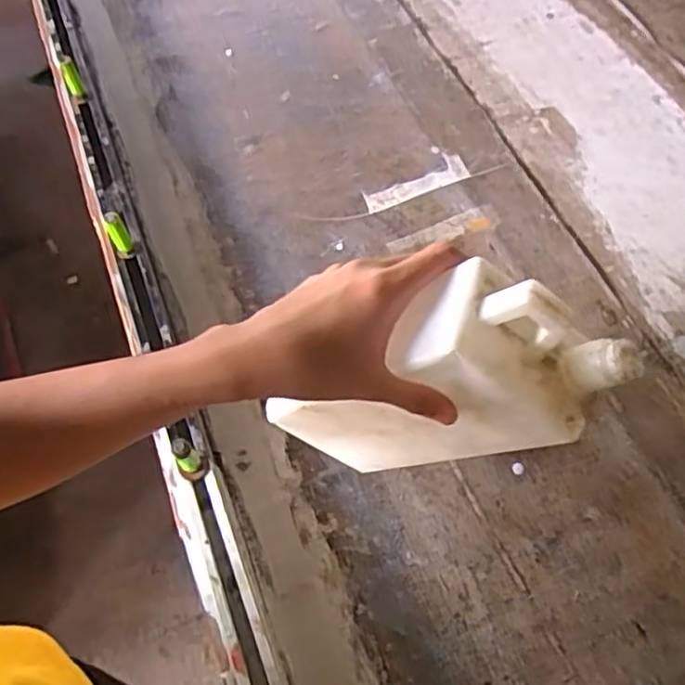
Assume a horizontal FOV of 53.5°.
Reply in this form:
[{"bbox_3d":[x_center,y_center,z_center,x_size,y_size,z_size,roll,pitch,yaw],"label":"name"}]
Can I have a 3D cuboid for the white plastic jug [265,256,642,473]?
[{"bbox_3d":[0.046,0.028,0.385,0.099,0.211,0.065,17,57,-23],"label":"white plastic jug"}]

